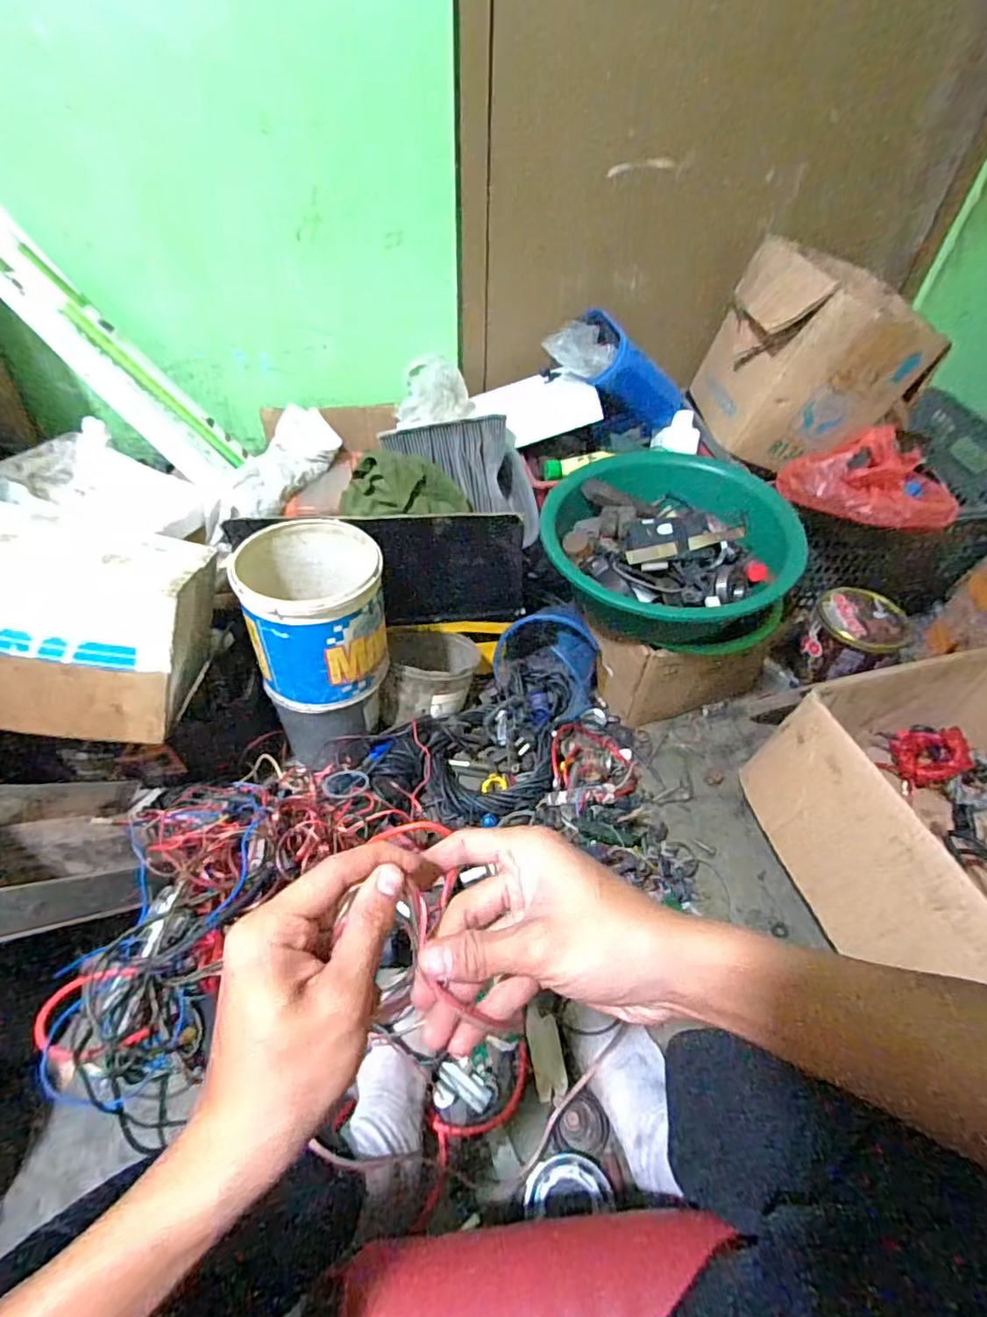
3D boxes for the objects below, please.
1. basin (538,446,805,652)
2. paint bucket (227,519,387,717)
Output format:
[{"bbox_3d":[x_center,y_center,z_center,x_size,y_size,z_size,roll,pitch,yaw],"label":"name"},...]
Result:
[{"bbox_3d":[0.260,-0.170,0.915,0.351,0.155,0.351,1,48,-1],"label":"basin"},{"bbox_3d":[-0.239,-0.059,0.792,0.171,0.188,0.182,-10,49,-11],"label":"paint bucket"}]

